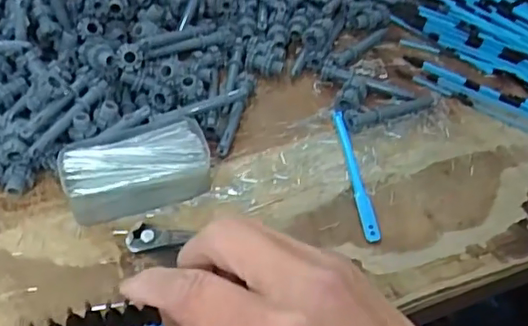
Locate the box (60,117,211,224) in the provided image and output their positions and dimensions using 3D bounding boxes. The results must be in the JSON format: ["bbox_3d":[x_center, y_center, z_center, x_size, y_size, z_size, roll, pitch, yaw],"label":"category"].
[{"bbox_3d":[-0.104,0.005,0.487,0.115,0.034,0.065,-16,52,-16],"label":"box"}]

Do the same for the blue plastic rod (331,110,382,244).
[{"bbox_3d":[0.080,0.006,0.520,0.013,0.006,0.146,-4,49,-7],"label":"blue plastic rod"}]

